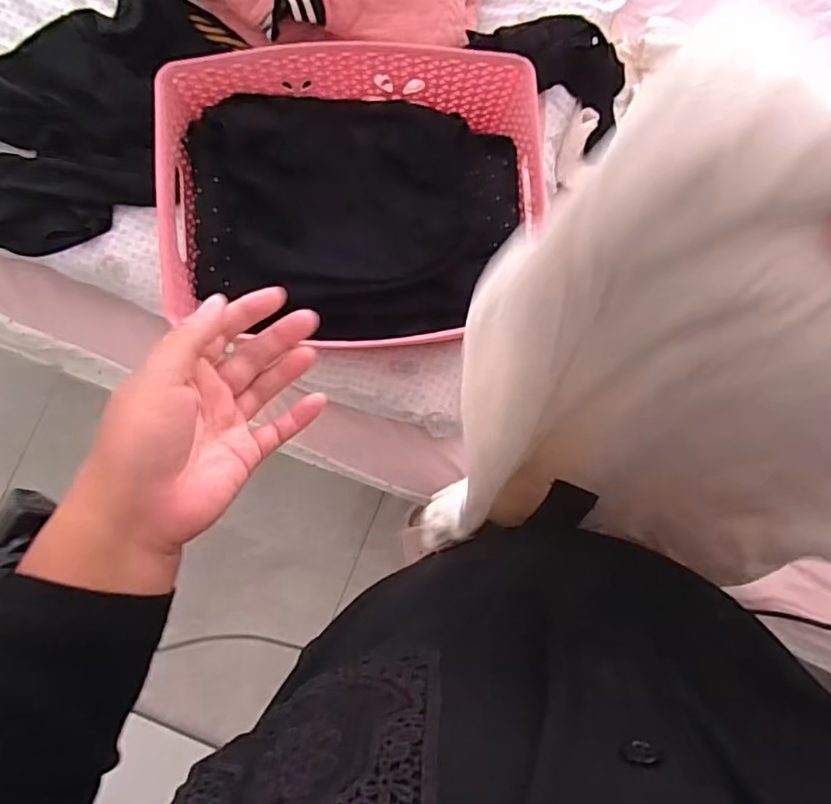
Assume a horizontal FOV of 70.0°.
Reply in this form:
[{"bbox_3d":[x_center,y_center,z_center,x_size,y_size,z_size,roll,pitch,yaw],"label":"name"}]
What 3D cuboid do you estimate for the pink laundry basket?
[{"bbox_3d":[-0.059,-0.224,0.682,0.414,0.150,0.314,-2,83,0],"label":"pink laundry basket"}]

